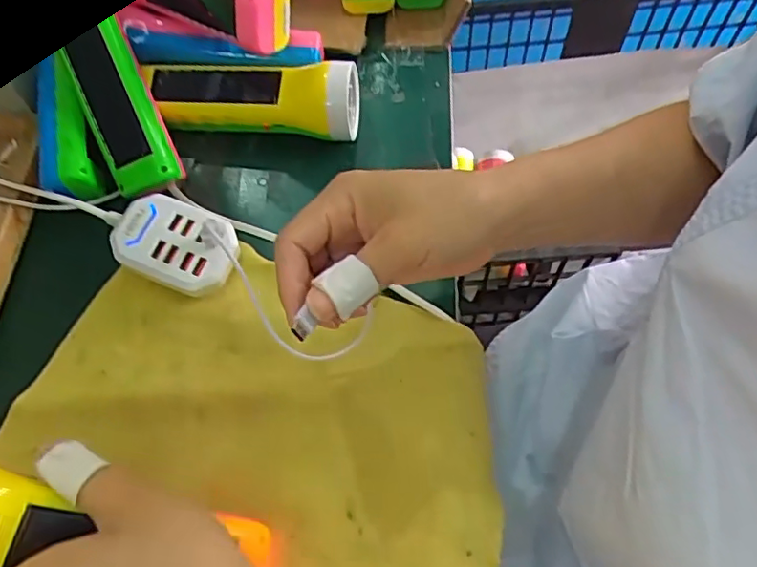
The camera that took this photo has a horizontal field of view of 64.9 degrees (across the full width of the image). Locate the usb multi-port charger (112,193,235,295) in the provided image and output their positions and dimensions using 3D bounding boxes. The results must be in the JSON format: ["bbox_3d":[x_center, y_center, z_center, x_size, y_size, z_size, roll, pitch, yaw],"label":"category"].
[{"bbox_3d":[-0.128,-0.023,0.381,0.080,0.026,0.051,16,66,11],"label":"usb multi-port charger"}]

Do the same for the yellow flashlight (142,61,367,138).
[{"bbox_3d":[-0.090,-0.129,0.429,0.152,0.045,0.048,1,64,1],"label":"yellow flashlight"}]

